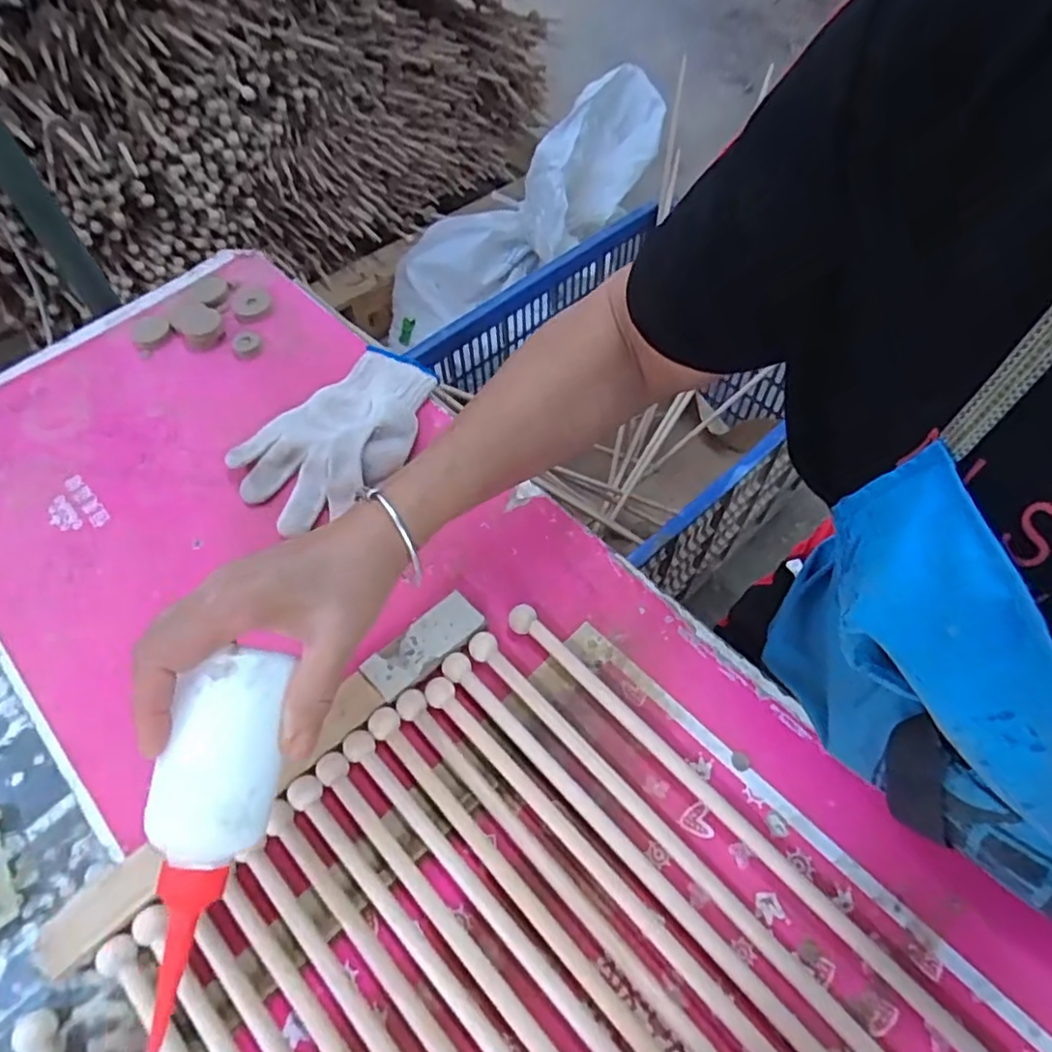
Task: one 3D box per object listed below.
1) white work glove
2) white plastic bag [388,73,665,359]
[{"bbox_3d":[-0.142,-0.074,0.526,0.115,0.033,0.179,31,64,19],"label":"white work glove"},{"bbox_3d":[-0.035,-0.612,1.290,0.686,0.184,0.209,-34,58,18],"label":"white plastic bag"}]

